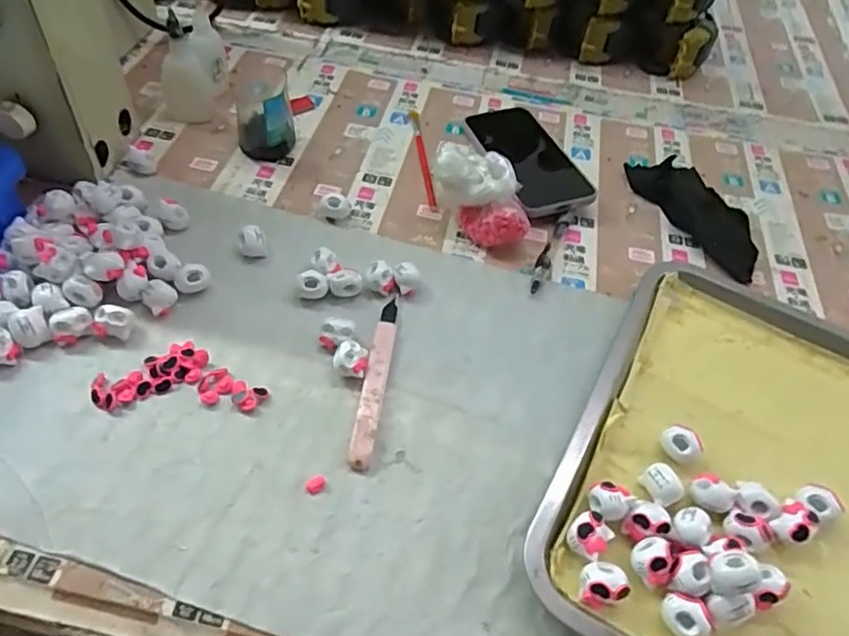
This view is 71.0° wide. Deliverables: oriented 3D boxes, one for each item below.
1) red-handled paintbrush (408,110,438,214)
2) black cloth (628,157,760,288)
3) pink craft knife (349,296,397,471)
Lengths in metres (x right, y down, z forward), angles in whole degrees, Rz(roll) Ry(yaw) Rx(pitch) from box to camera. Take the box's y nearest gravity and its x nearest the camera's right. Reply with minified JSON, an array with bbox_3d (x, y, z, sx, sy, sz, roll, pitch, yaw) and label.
[{"bbox_3d":[-0.002,-0.160,0.582,0.009,0.006,0.160,-3,52,-8],"label":"red-handled paintbrush"},{"bbox_3d":[0.256,-0.100,0.550,0.055,0.025,0.154,-20,56,-20],"label":"black cloth"},{"bbox_3d":[-0.033,0.040,0.414,0.015,0.012,0.137,8,51,1],"label":"pink craft knife"}]

